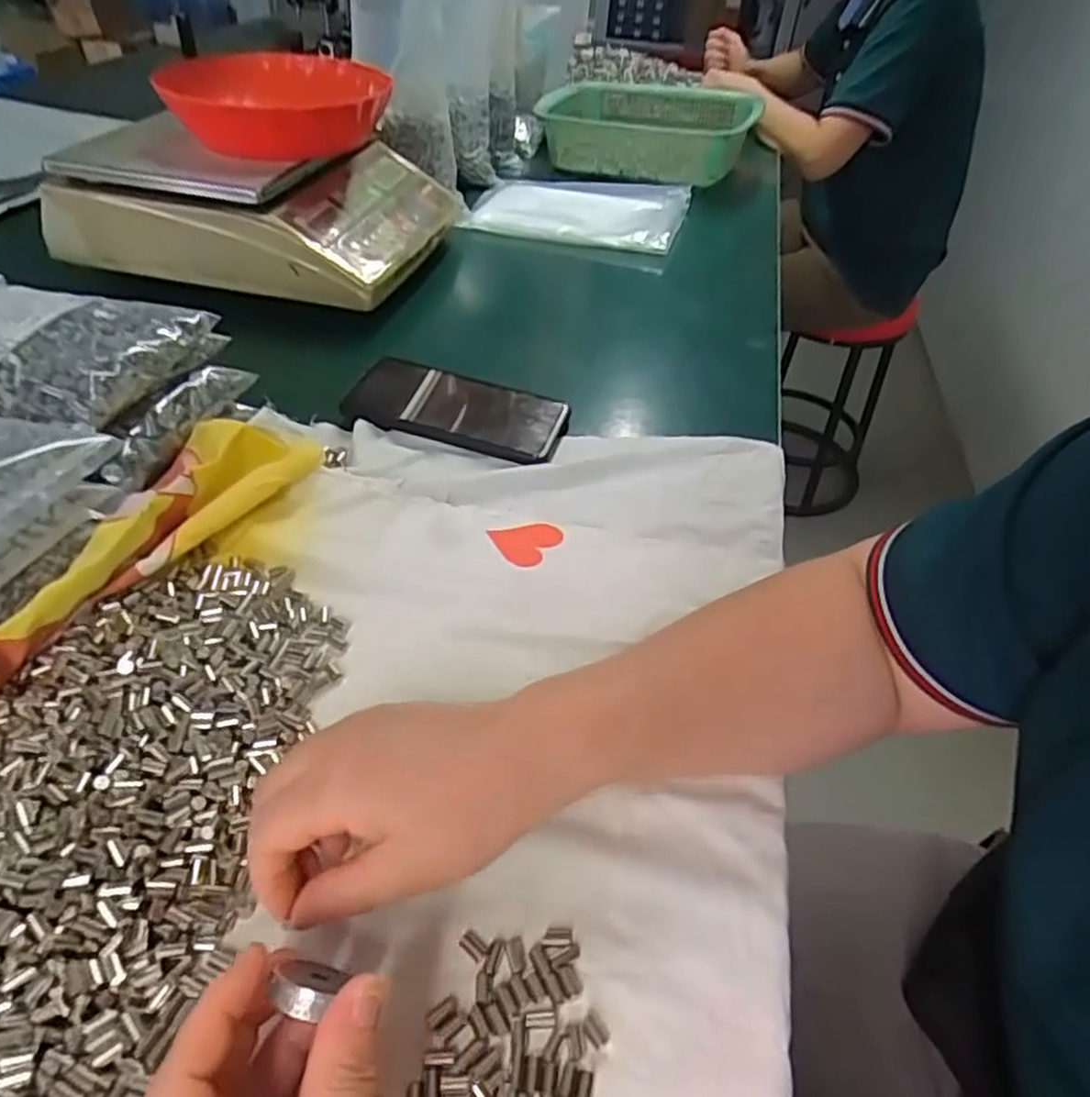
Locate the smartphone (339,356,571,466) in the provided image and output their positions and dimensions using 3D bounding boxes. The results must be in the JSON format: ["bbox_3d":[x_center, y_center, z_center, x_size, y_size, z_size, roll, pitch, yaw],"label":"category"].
[{"bbox_3d":[-0.066,-0.109,0.557,0.162,0.011,0.078,16,51,10],"label":"smartphone"}]

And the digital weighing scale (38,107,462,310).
[{"bbox_3d":[-0.281,-0.361,0.750,0.307,0.109,0.307,9,39,10],"label":"digital weighing scale"}]

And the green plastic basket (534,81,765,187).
[{"bbox_3d":[0.151,-0.602,1.057,0.289,0.094,0.254,17,45,12],"label":"green plastic basket"}]

